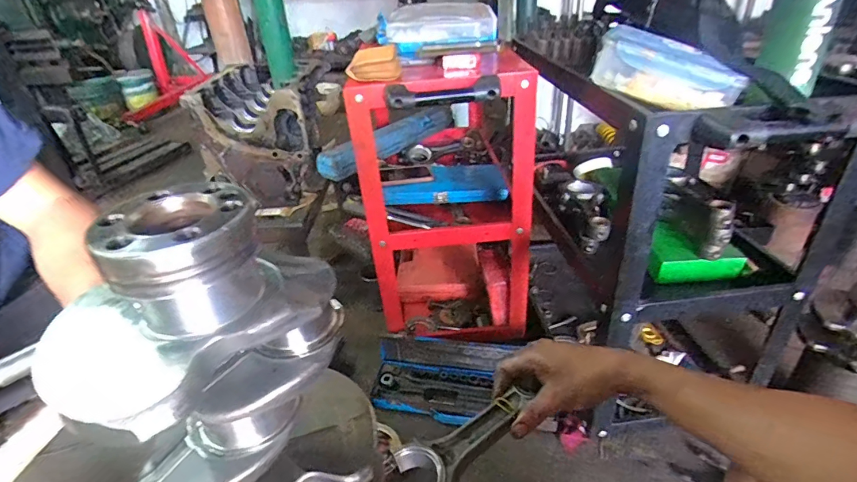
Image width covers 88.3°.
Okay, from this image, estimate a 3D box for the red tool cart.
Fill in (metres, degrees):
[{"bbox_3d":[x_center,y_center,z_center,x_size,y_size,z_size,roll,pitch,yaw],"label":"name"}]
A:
[{"bbox_3d":[0.010,-0.153,1.174,0.386,0.656,0.669,-6,32,-3],"label":"red tool cart"}]

